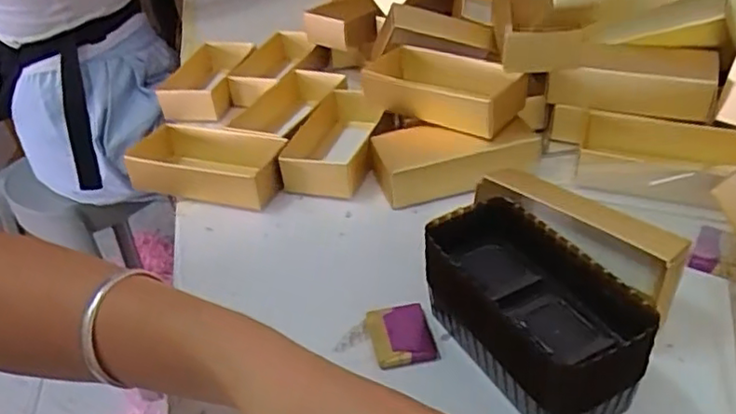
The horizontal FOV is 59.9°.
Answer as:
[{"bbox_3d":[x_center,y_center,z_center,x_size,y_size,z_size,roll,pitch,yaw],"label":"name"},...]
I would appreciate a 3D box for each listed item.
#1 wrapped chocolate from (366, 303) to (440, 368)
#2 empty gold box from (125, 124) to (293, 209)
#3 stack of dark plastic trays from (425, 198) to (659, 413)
[{"bbox_3d":[0.019,0.072,0.359,0.034,0.009,0.042,-12,37,-7],"label":"wrapped chocolate"},{"bbox_3d":[-0.131,-0.034,0.505,0.134,0.035,0.070,6,38,17],"label":"empty gold box"},{"bbox_3d":[0.080,0.054,0.328,0.059,0.063,0.117,-23,39,-20],"label":"stack of dark plastic trays"}]

